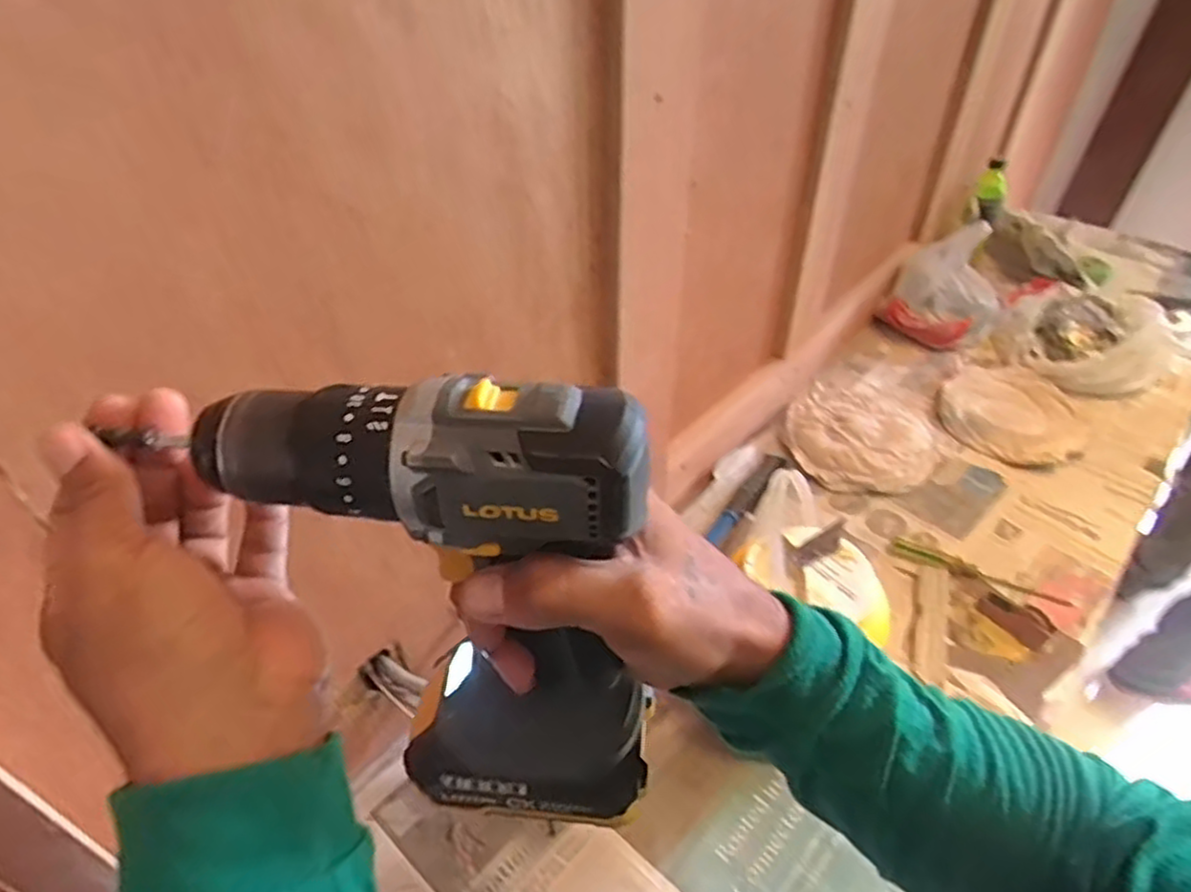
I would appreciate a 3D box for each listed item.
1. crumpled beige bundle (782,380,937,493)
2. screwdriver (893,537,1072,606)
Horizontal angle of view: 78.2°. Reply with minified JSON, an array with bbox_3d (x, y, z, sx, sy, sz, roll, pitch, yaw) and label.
[{"bbox_3d":[0.378,-0.018,1.065,0.203,0.058,0.220,-1,42,1],"label":"crumpled beige bundle"},{"bbox_3d":[0.462,0.159,0.891,0.199,0.019,0.029,23,47,25],"label":"screwdriver"}]

